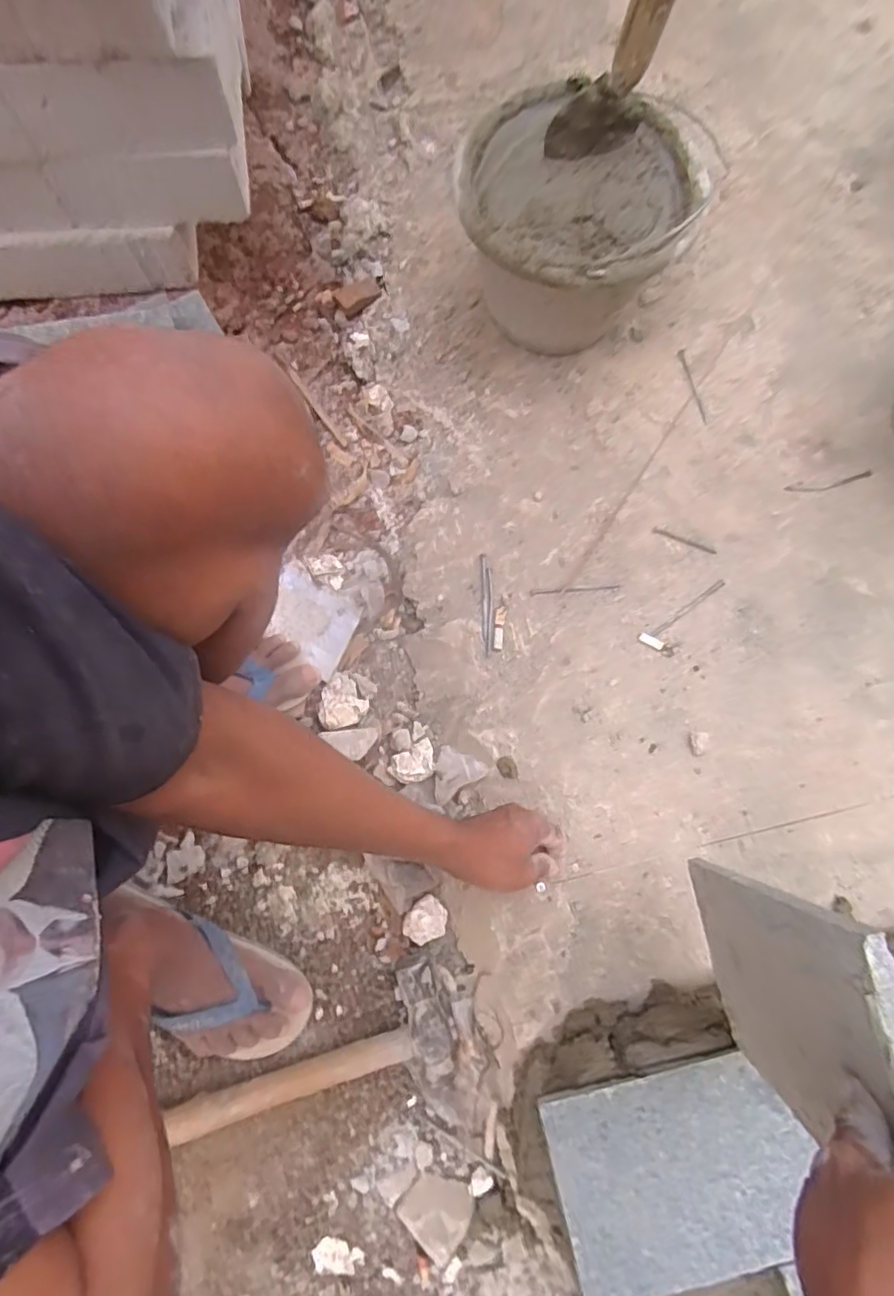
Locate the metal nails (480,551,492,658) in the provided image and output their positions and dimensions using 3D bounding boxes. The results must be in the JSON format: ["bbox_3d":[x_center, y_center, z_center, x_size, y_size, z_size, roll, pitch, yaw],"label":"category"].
[{"bbox_3d":[0.045,-0.050,0.683,0.012,0.004,0.116,-1,76,2],"label":"metal nails"}]

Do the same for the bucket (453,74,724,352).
[{"bbox_3d":[0.136,-0.447,0.678,0.233,0.193,0.224,0,84,-1],"label":"bucket"}]

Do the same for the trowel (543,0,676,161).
[{"bbox_3d":[0.161,-0.523,0.537,0.094,0.211,0.042,-26,98,-4],"label":"trowel"}]

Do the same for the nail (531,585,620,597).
[{"bbox_3d":[0.145,-0.066,0.684,0.100,0.004,0.006,-5,76,1],"label":"nail"}]

